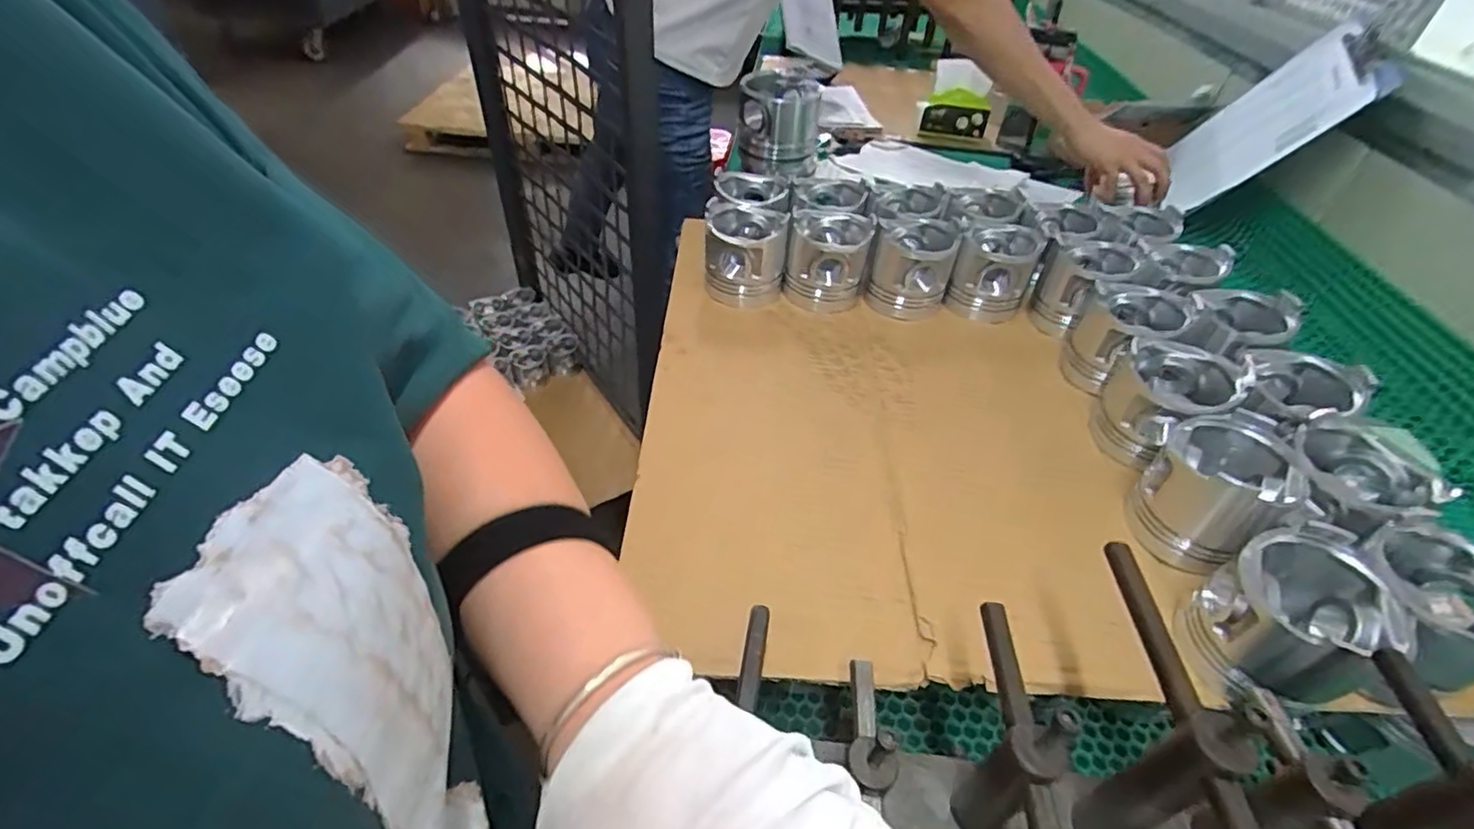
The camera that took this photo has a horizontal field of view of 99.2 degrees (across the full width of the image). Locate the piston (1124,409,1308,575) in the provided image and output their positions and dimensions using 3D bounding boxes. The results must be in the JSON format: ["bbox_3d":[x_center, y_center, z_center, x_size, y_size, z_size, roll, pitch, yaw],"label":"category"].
[{"bbox_3d":[0.345,0.056,0.456,0.086,0.083,0.082,2,43,-2],"label":"piston"}]

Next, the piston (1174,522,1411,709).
[{"bbox_3d":[0.330,0.127,0.378,0.095,0.084,0.083,-21,49,-25],"label":"piston"}]

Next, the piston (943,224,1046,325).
[{"bbox_3d":[0.277,-0.155,0.676,0.075,0.072,0.092,22,46,18],"label":"piston"}]

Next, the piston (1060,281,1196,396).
[{"bbox_3d":[0.361,-0.071,0.588,0.083,0.083,0.091,34,51,27],"label":"piston"}]

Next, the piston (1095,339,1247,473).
[{"bbox_3d":[0.354,-0.008,0.526,0.086,0.083,0.088,31,49,25],"label":"piston"}]

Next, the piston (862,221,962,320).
[{"bbox_3d":[0.188,-0.160,0.674,0.081,0.076,0.091,17,45,13],"label":"piston"}]

